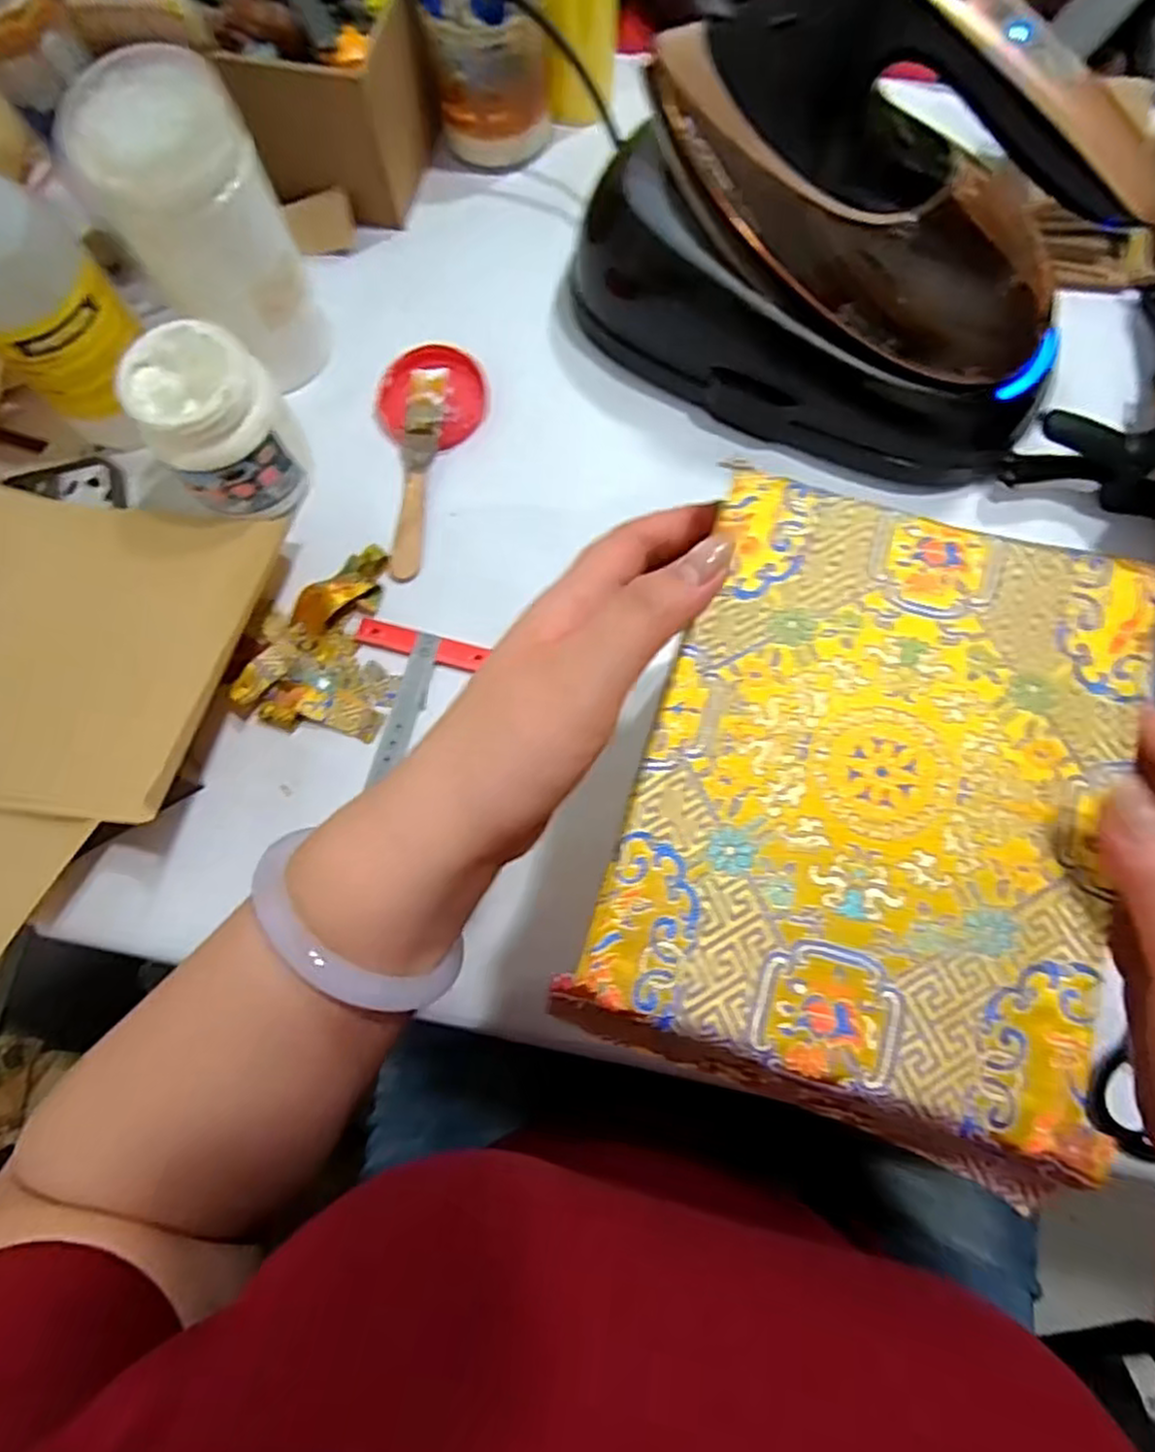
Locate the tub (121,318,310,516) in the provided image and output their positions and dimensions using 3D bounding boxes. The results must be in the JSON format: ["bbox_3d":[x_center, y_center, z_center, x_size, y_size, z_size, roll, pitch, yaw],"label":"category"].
[{"bbox_3d":[-0.204,-0.170,0.422,0.076,0.091,0.077,-37,77,-7],"label":"tub"}]

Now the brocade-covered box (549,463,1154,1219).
[{"bbox_3d":[0.096,0.025,0.236,0.146,0.030,0.193,20,77,7],"label":"brocade-covered box"}]

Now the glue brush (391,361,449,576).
[{"bbox_3d":[-0.100,-0.160,0.454,0.023,0.005,0.141,6,83,-12],"label":"glue brush"}]

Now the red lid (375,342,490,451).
[{"bbox_3d":[-0.095,-0.216,0.470,0.071,0.011,0.075,-1,78,3],"label":"red lid"}]

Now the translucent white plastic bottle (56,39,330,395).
[{"bbox_3d":[-0.210,-0.278,0.426,0.085,0.156,0.083,-32,77,-6],"label":"translucent white plastic bottle"}]

